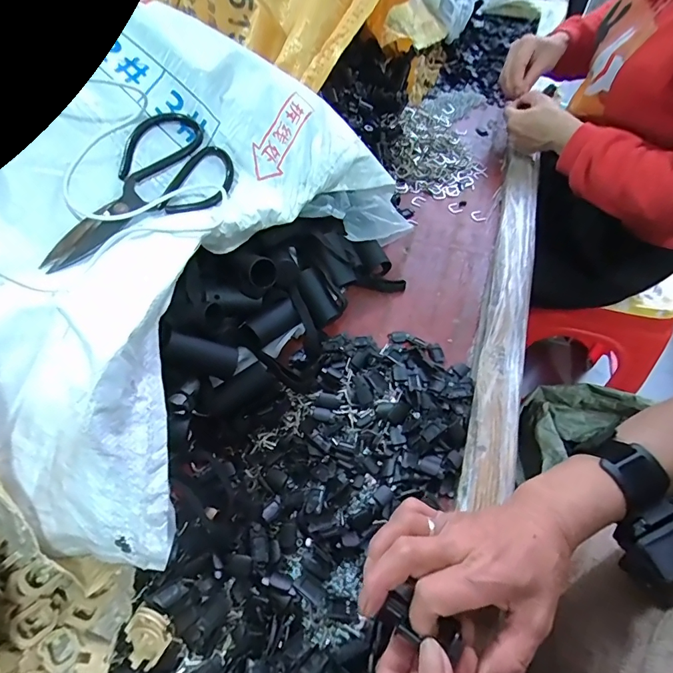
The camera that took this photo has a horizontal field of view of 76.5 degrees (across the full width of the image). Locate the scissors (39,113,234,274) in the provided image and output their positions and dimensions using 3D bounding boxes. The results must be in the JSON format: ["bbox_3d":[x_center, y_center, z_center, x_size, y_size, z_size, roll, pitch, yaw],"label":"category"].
[{"bbox_3d":[-0.179,-0.129,0.419,0.099,0.015,0.200,30,70,-16],"label":"scissors"}]

